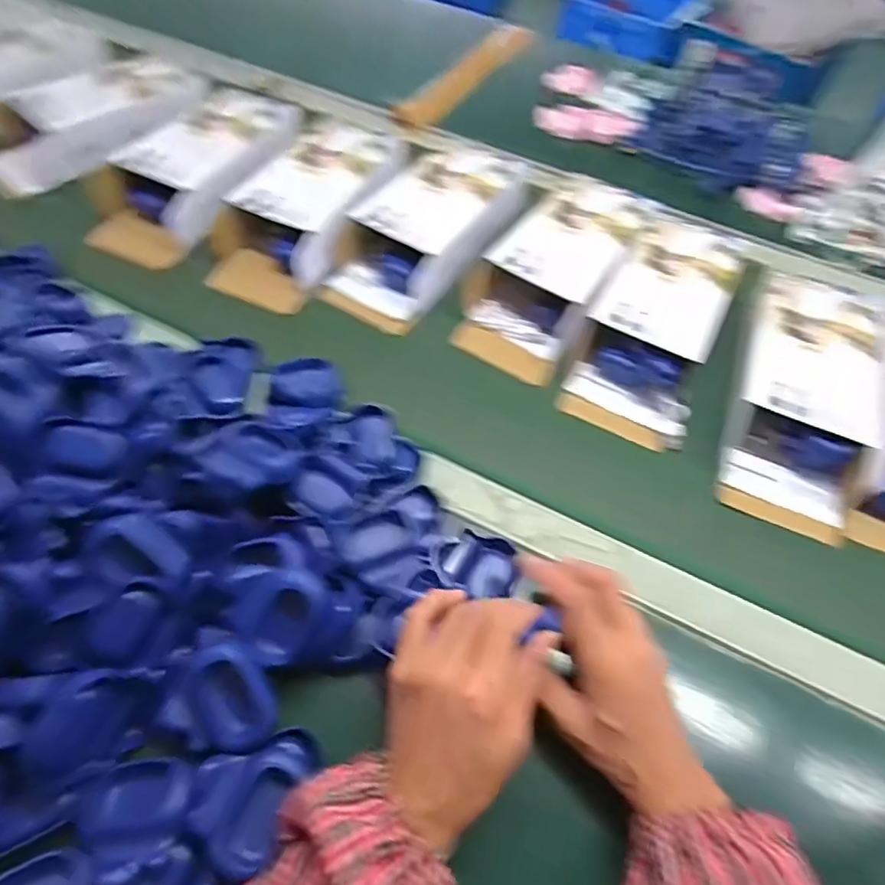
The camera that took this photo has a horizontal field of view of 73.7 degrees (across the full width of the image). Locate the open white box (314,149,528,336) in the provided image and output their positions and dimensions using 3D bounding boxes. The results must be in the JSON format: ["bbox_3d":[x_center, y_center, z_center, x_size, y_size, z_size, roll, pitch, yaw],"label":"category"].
[{"bbox_3d":[-0.010,-0.217,0.596,0.113,0.061,0.222,30,58,19],"label":"open white box"}]

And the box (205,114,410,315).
[{"bbox_3d":[-0.135,-0.241,0.591,0.121,0.055,0.247,21,69,13],"label":"box"}]

